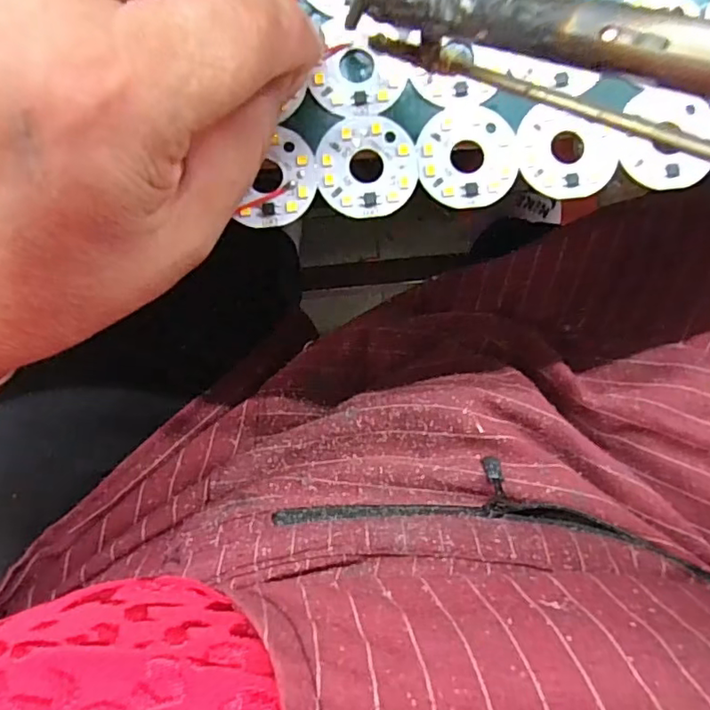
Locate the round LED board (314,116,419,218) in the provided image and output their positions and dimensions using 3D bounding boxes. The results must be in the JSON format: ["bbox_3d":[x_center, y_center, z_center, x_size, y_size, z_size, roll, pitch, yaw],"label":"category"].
[{"bbox_3d":[0.004,-0.057,0.173,0.030,0.004,0.030,0,89,0],"label":"round LED board"}]

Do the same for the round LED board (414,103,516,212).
[{"bbox_3d":[0.034,-0.060,0.173,0.030,0.004,0.030,0,89,0],"label":"round LED board"}]

